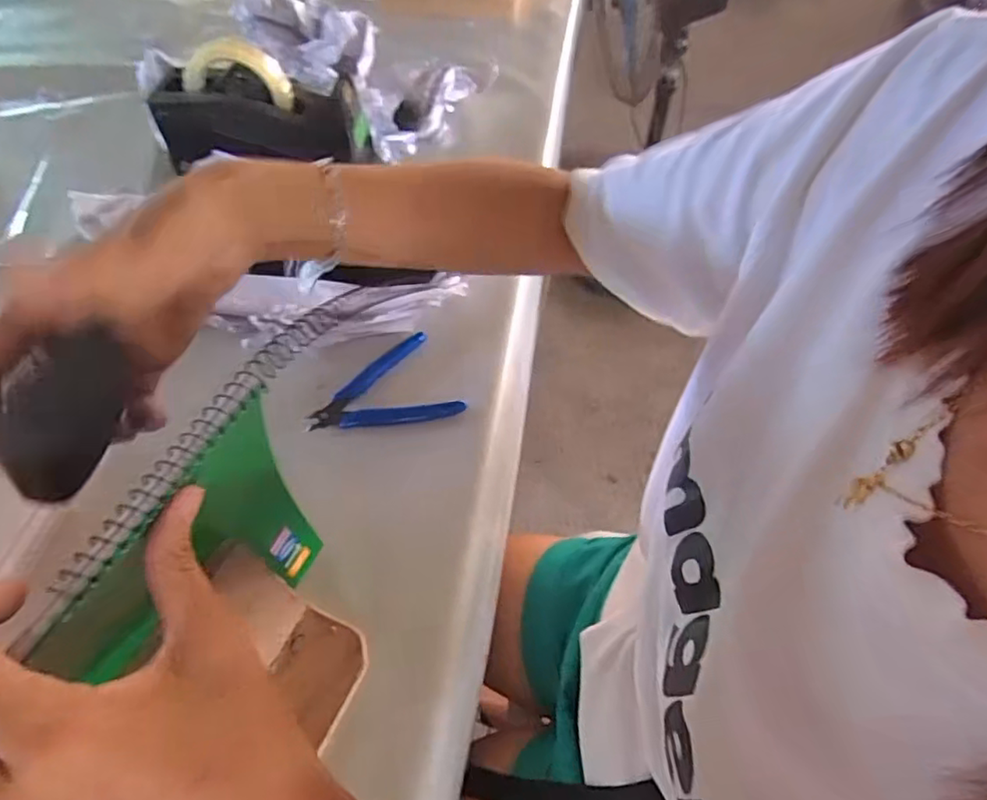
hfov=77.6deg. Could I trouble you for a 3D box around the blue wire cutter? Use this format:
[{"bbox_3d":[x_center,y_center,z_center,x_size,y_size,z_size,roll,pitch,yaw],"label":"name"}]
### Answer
[{"bbox_3d":[-0.091,-0.003,0.495,0.113,0.011,0.086,-25,58,-16],"label":"blue wire cutter"}]

